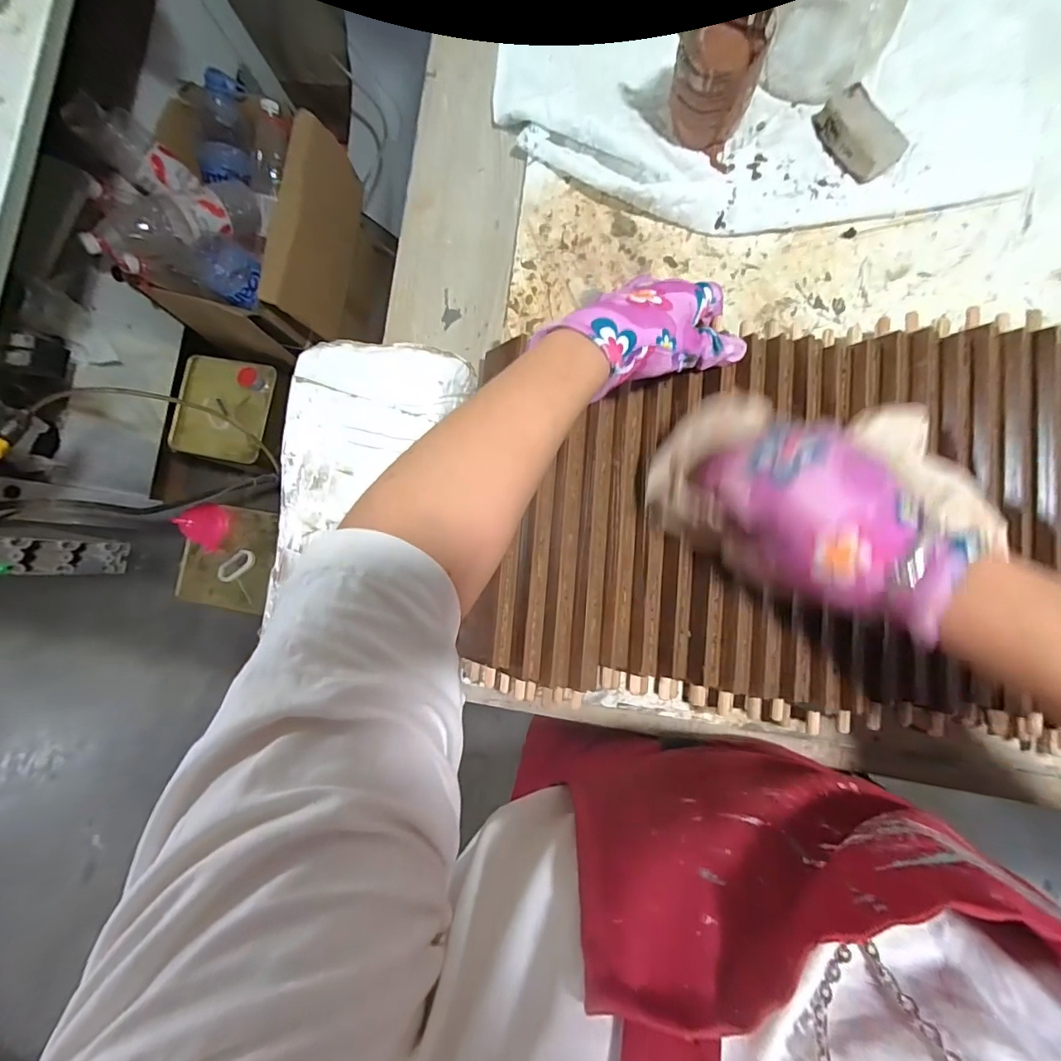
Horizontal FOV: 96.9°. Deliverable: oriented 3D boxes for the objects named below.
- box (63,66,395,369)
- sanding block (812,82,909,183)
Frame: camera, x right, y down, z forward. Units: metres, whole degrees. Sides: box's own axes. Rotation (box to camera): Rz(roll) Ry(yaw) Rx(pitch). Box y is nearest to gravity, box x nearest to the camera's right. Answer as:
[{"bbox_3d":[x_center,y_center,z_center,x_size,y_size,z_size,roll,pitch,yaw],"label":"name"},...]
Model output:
[{"bbox_3d":[-0.622,-0.660,1.010,0.367,0.326,0.457,13,88,8],"label":"box"},{"bbox_3d":[0.263,-0.317,0.373,0.036,0.027,0.071,-28,81,4],"label":"sanding block"}]

